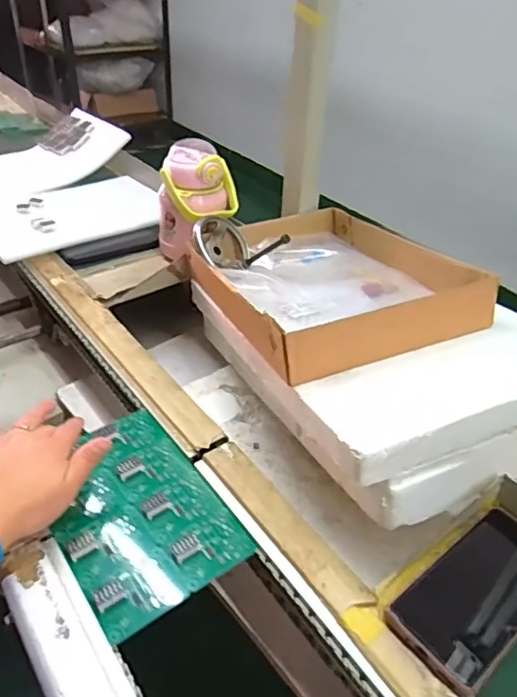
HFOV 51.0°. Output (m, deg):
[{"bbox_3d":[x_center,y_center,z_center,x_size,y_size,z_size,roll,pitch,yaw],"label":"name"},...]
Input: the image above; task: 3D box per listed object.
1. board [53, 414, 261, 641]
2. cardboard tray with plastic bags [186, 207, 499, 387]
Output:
[{"bbox_3d":[-0.115,0.144,0.498,0.139,0.010,0.202,-22,44,-31],"label":"board"},{"bbox_3d":[0.076,-0.088,0.692,0.263,0.069,0.365,-13,31,-19],"label":"cardboard tray with plastic bags"}]

